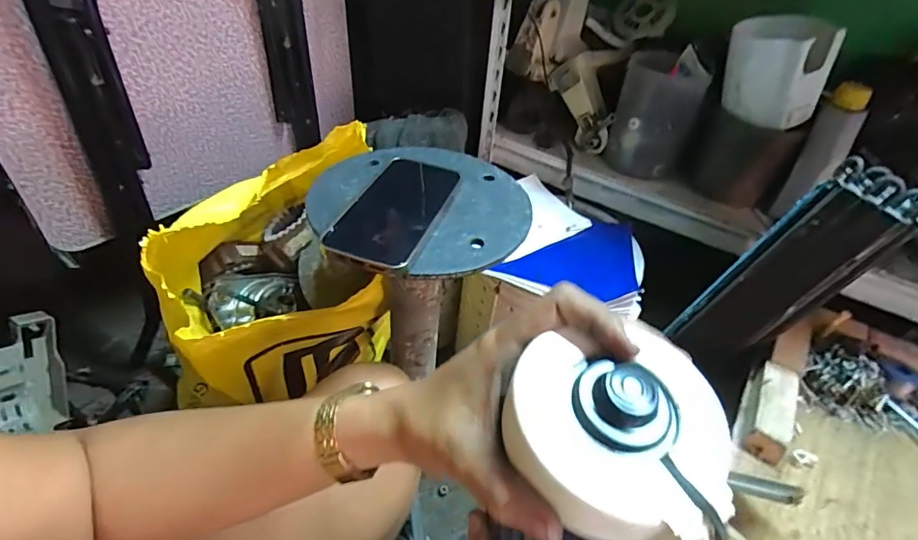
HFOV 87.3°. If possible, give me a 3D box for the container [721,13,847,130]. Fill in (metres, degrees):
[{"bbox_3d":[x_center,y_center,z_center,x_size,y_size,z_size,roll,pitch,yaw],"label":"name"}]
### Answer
[{"bbox_3d":[0.463,-0.296,0.712,0.087,0.137,0.132,-23,47,-30],"label":"container"}]

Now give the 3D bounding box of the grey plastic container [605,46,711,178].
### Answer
[{"bbox_3d":[0.343,-0.277,0.850,0.128,0.181,0.138,18,41,15],"label":"grey plastic container"}]

